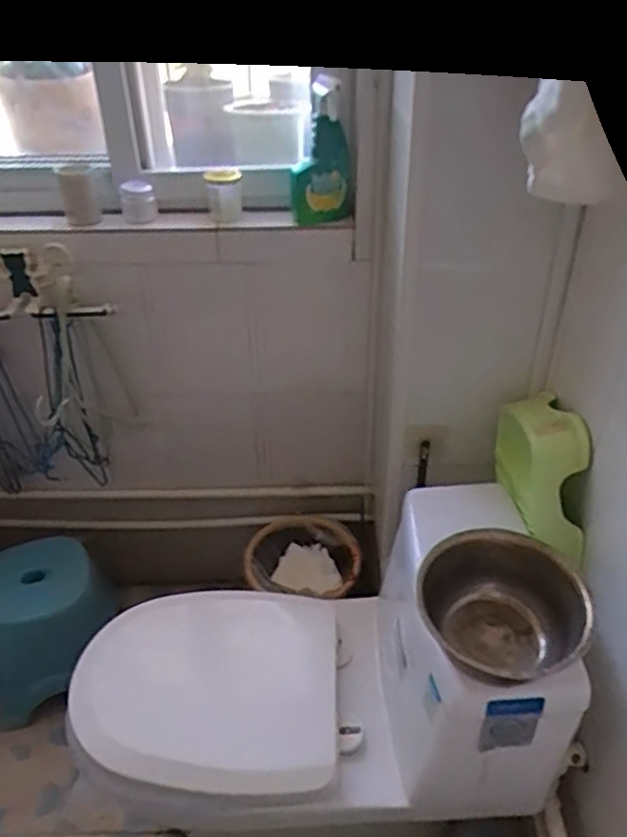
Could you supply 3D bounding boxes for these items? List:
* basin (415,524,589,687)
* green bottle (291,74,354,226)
[{"bbox_3d":[0.224,0.244,0.810,0.188,0.112,0.189,-1,36,0],"label":"basin"},{"bbox_3d":[0.014,-0.437,1.137,0.106,0.219,0.056,1,36,2],"label":"green bottle"}]

